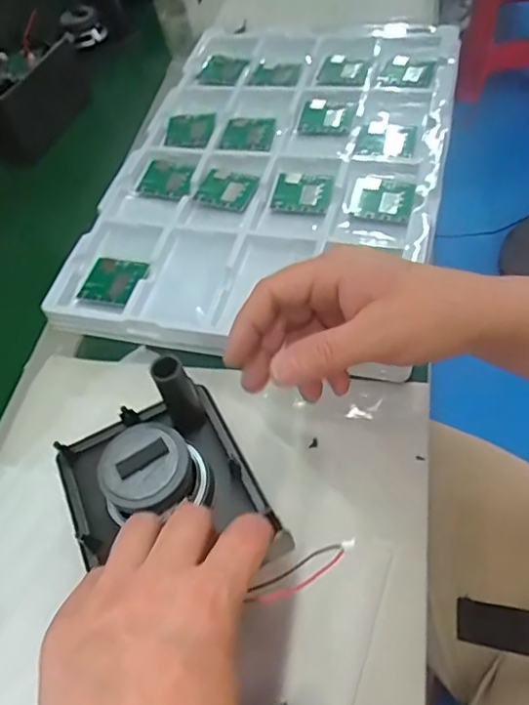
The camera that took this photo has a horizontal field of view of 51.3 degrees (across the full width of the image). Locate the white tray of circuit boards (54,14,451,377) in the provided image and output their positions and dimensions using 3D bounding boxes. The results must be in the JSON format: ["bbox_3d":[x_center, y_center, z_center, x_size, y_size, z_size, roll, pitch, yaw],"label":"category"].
[{"bbox_3d":[0.022,-0.221,0.596,0.330,0.044,0.531,8,58,16],"label":"white tray of circuit boards"}]

